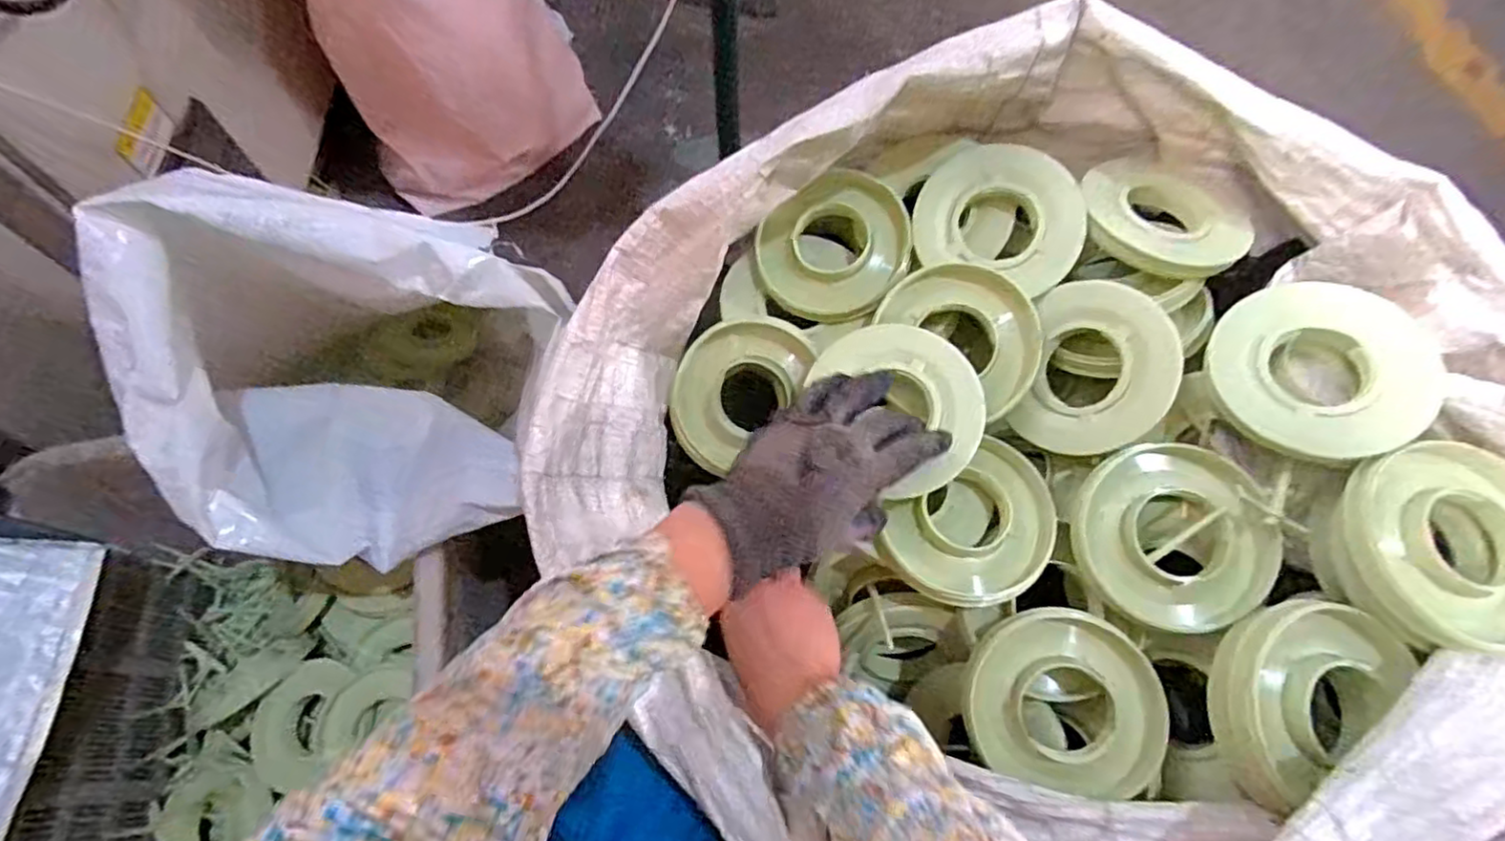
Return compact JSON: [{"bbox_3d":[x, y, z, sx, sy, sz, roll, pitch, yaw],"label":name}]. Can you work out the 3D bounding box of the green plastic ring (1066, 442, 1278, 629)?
[{"bbox_3d":[0.302,0.085,0.489,0.126,0.026,0.126,-1,84,11],"label":"green plastic ring"}]

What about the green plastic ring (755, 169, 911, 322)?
[{"bbox_3d":[0.068,-0.146,0.560,0.114,0.028,0.124,1,99,5],"label":"green plastic ring"}]

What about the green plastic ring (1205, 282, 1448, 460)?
[{"bbox_3d":[0.399,-0.037,0.471,0.128,0.018,0.128,-5,70,15],"label":"green plastic ring"}]

